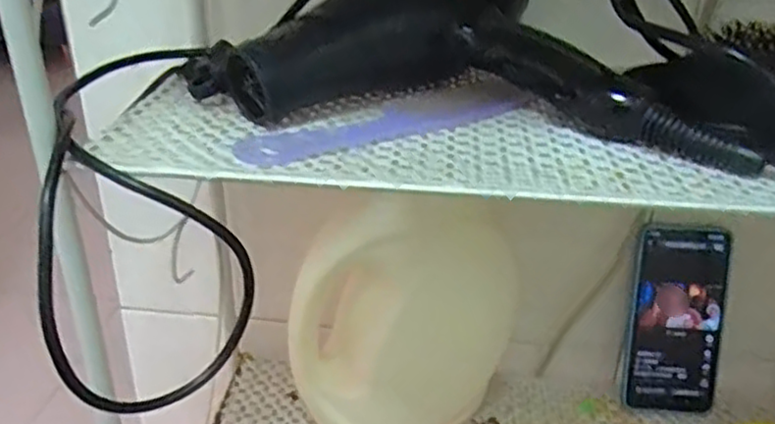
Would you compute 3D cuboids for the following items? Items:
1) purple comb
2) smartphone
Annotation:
[{"bbox_3d":[-0.003,-0.053,0.424,0.193,0.007,0.049,-19,34,-34],"label":"purple comb"},{"bbox_3d":[0.266,0.099,0.647,0.083,0.170,0.015,3,8,-1],"label":"smartphone"}]

